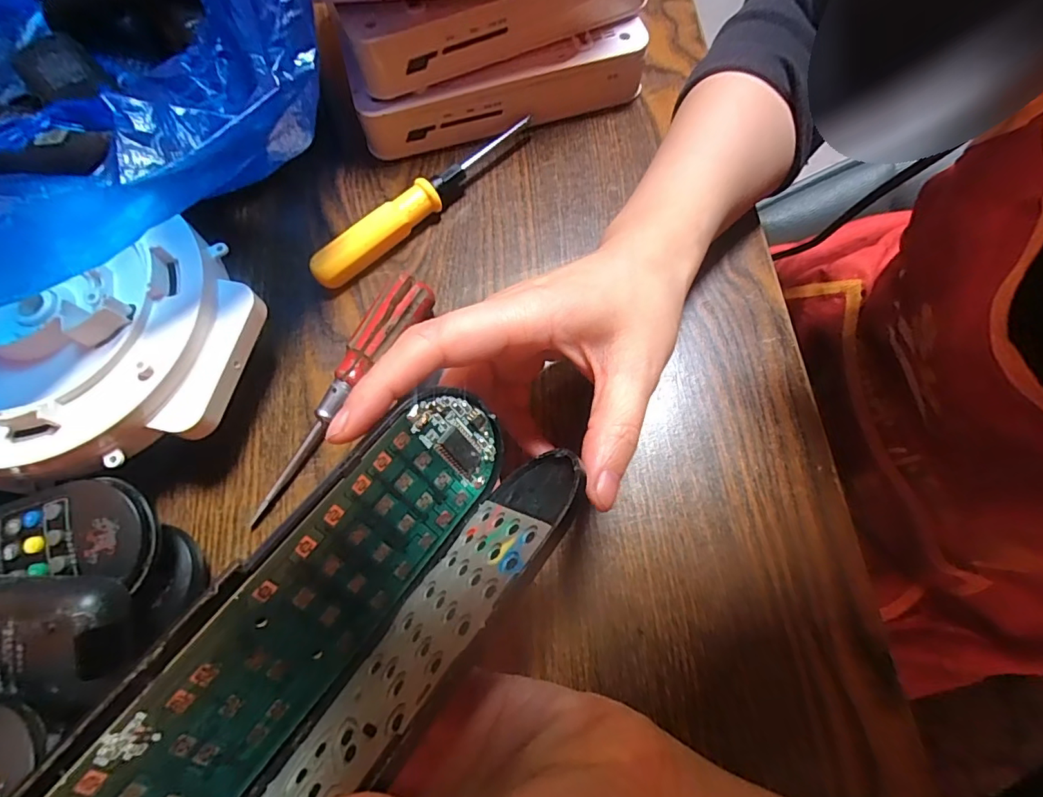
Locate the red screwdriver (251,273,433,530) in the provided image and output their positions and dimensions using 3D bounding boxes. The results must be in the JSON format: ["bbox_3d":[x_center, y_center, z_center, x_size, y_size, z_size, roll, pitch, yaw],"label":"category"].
[{"bbox_3d":[-0.092,-0.005,0.248,0.022,0.026,0.133,35,74,14],"label":"red screwdriver"}]

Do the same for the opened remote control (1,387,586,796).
[{"bbox_3d":[-0.061,0.079,0.129,0.062,0.041,0.190,36,69,14],"label":"opened remote control"}]

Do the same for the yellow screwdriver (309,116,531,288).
[{"bbox_3d":[-0.056,-0.114,0.290,0.150,0.020,0.018,-40,73,-12],"label":"yellow screwdriver"}]

